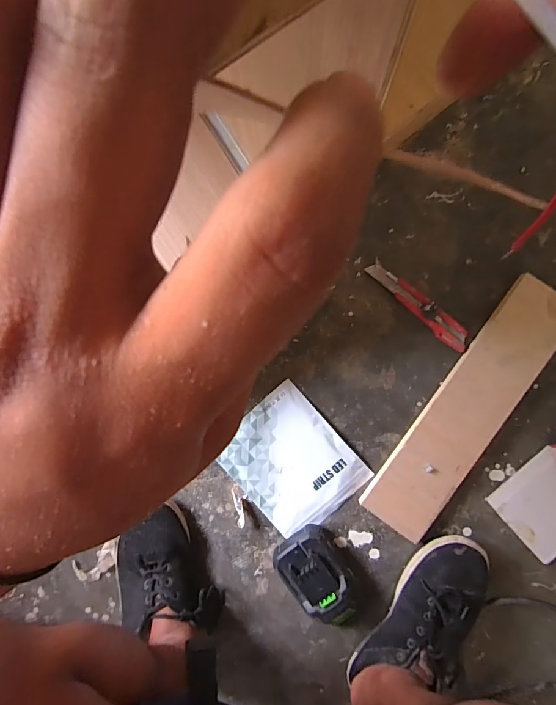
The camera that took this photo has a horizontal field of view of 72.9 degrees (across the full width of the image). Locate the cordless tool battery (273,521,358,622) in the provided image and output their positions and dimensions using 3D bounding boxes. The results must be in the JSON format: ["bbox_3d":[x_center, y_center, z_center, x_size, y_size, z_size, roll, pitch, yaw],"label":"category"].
[{"bbox_3d":[0.061,0.309,0.518,0.085,0.044,0.126,-41,88,1],"label":"cordless tool battery"}]

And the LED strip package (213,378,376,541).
[{"bbox_3d":[0.019,0.160,0.545,0.157,0.012,0.182,-43,88,1],"label":"LED strip package"}]

